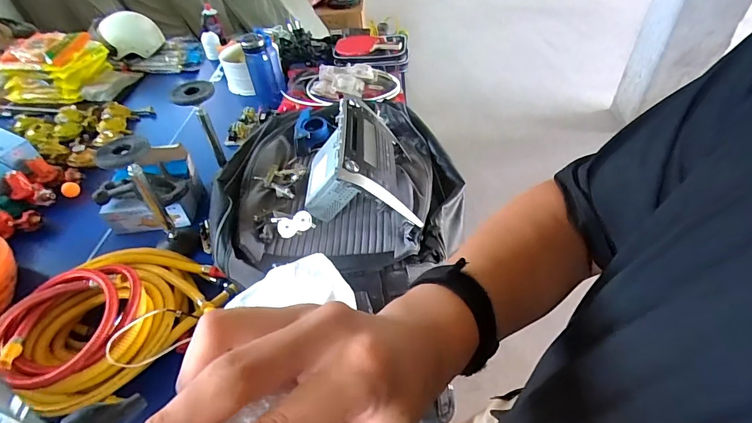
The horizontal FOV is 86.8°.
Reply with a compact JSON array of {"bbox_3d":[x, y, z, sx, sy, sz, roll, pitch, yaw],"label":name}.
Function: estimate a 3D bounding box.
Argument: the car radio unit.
[{"bbox_3d":[-0.034,-0.075,0.909,0.172,0.254,0.311,-39,27,31],"label":"car radio unit"}]

